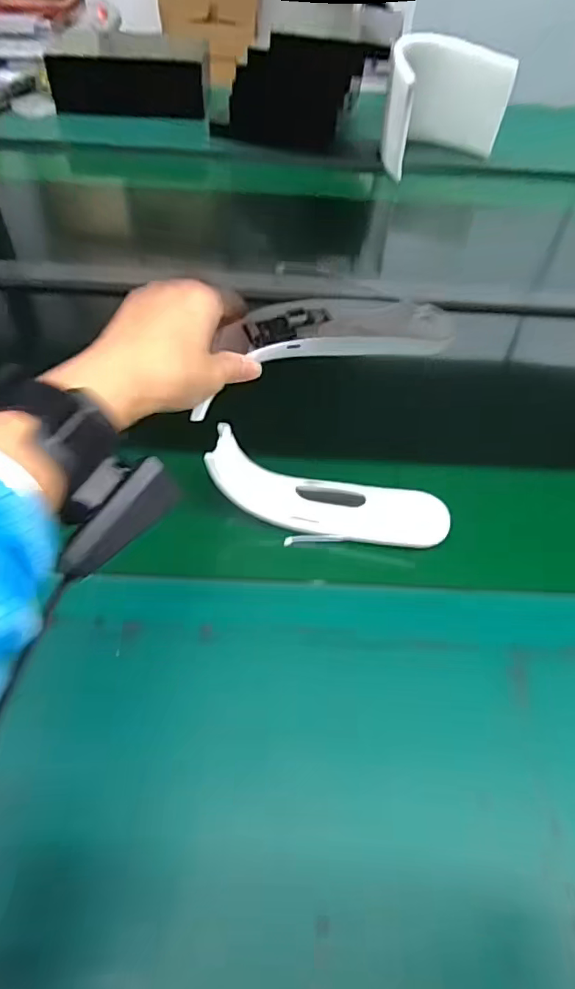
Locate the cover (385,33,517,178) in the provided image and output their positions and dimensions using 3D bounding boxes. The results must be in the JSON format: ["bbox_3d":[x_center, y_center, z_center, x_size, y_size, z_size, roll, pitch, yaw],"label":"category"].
[{"bbox_3d":[0.252,-0.621,0.862,0.177,0.151,0.220,19,56,8],"label":"cover"}]

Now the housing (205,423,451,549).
[{"bbox_3d":[0.035,0.004,0.429,0.192,0.058,0.053,12,56,4],"label":"housing"}]

